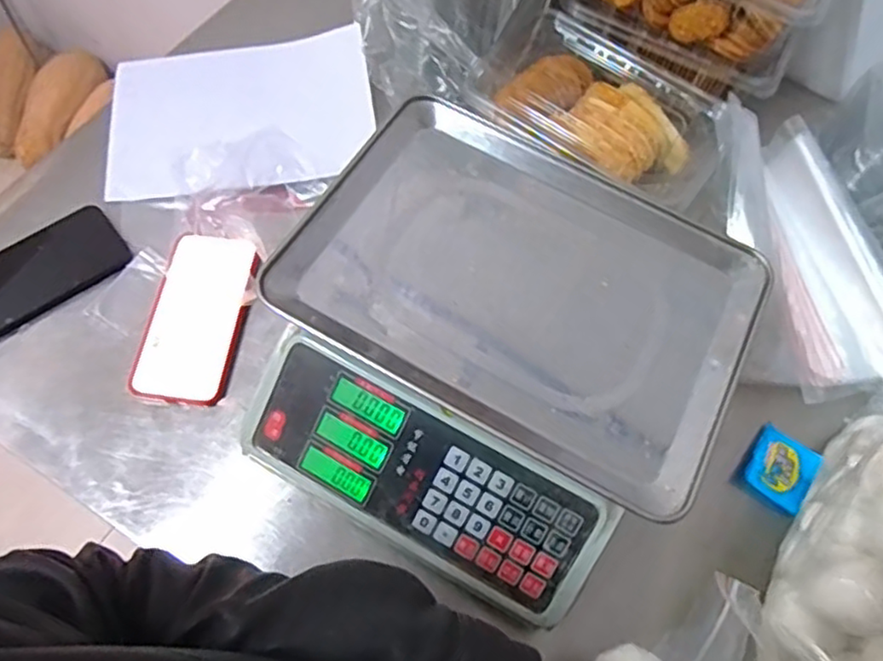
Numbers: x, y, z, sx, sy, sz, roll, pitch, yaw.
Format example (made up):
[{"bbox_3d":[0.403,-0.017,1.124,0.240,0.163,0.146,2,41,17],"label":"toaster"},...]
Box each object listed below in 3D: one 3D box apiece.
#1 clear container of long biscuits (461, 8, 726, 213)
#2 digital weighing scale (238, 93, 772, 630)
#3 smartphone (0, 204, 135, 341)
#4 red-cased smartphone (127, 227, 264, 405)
[{"bbox_3d":[0.159,-0.209,0.658,0.237,0.075,0.162,36,68,13],"label":"clear container of long biscuits"},{"bbox_3d":[0.040,0.017,0.521,0.320,0.122,0.314,28,66,9],"label":"digital weighing scale"},{"bbox_3d":[-0.368,-0.052,0.592,0.159,0.010,0.078,-36,72,-18],"label":"smartphone"},{"bbox_3d":[-0.216,-0.013,0.579,0.082,0.018,0.153,9,65,1],"label":"red-cased smartphone"}]

